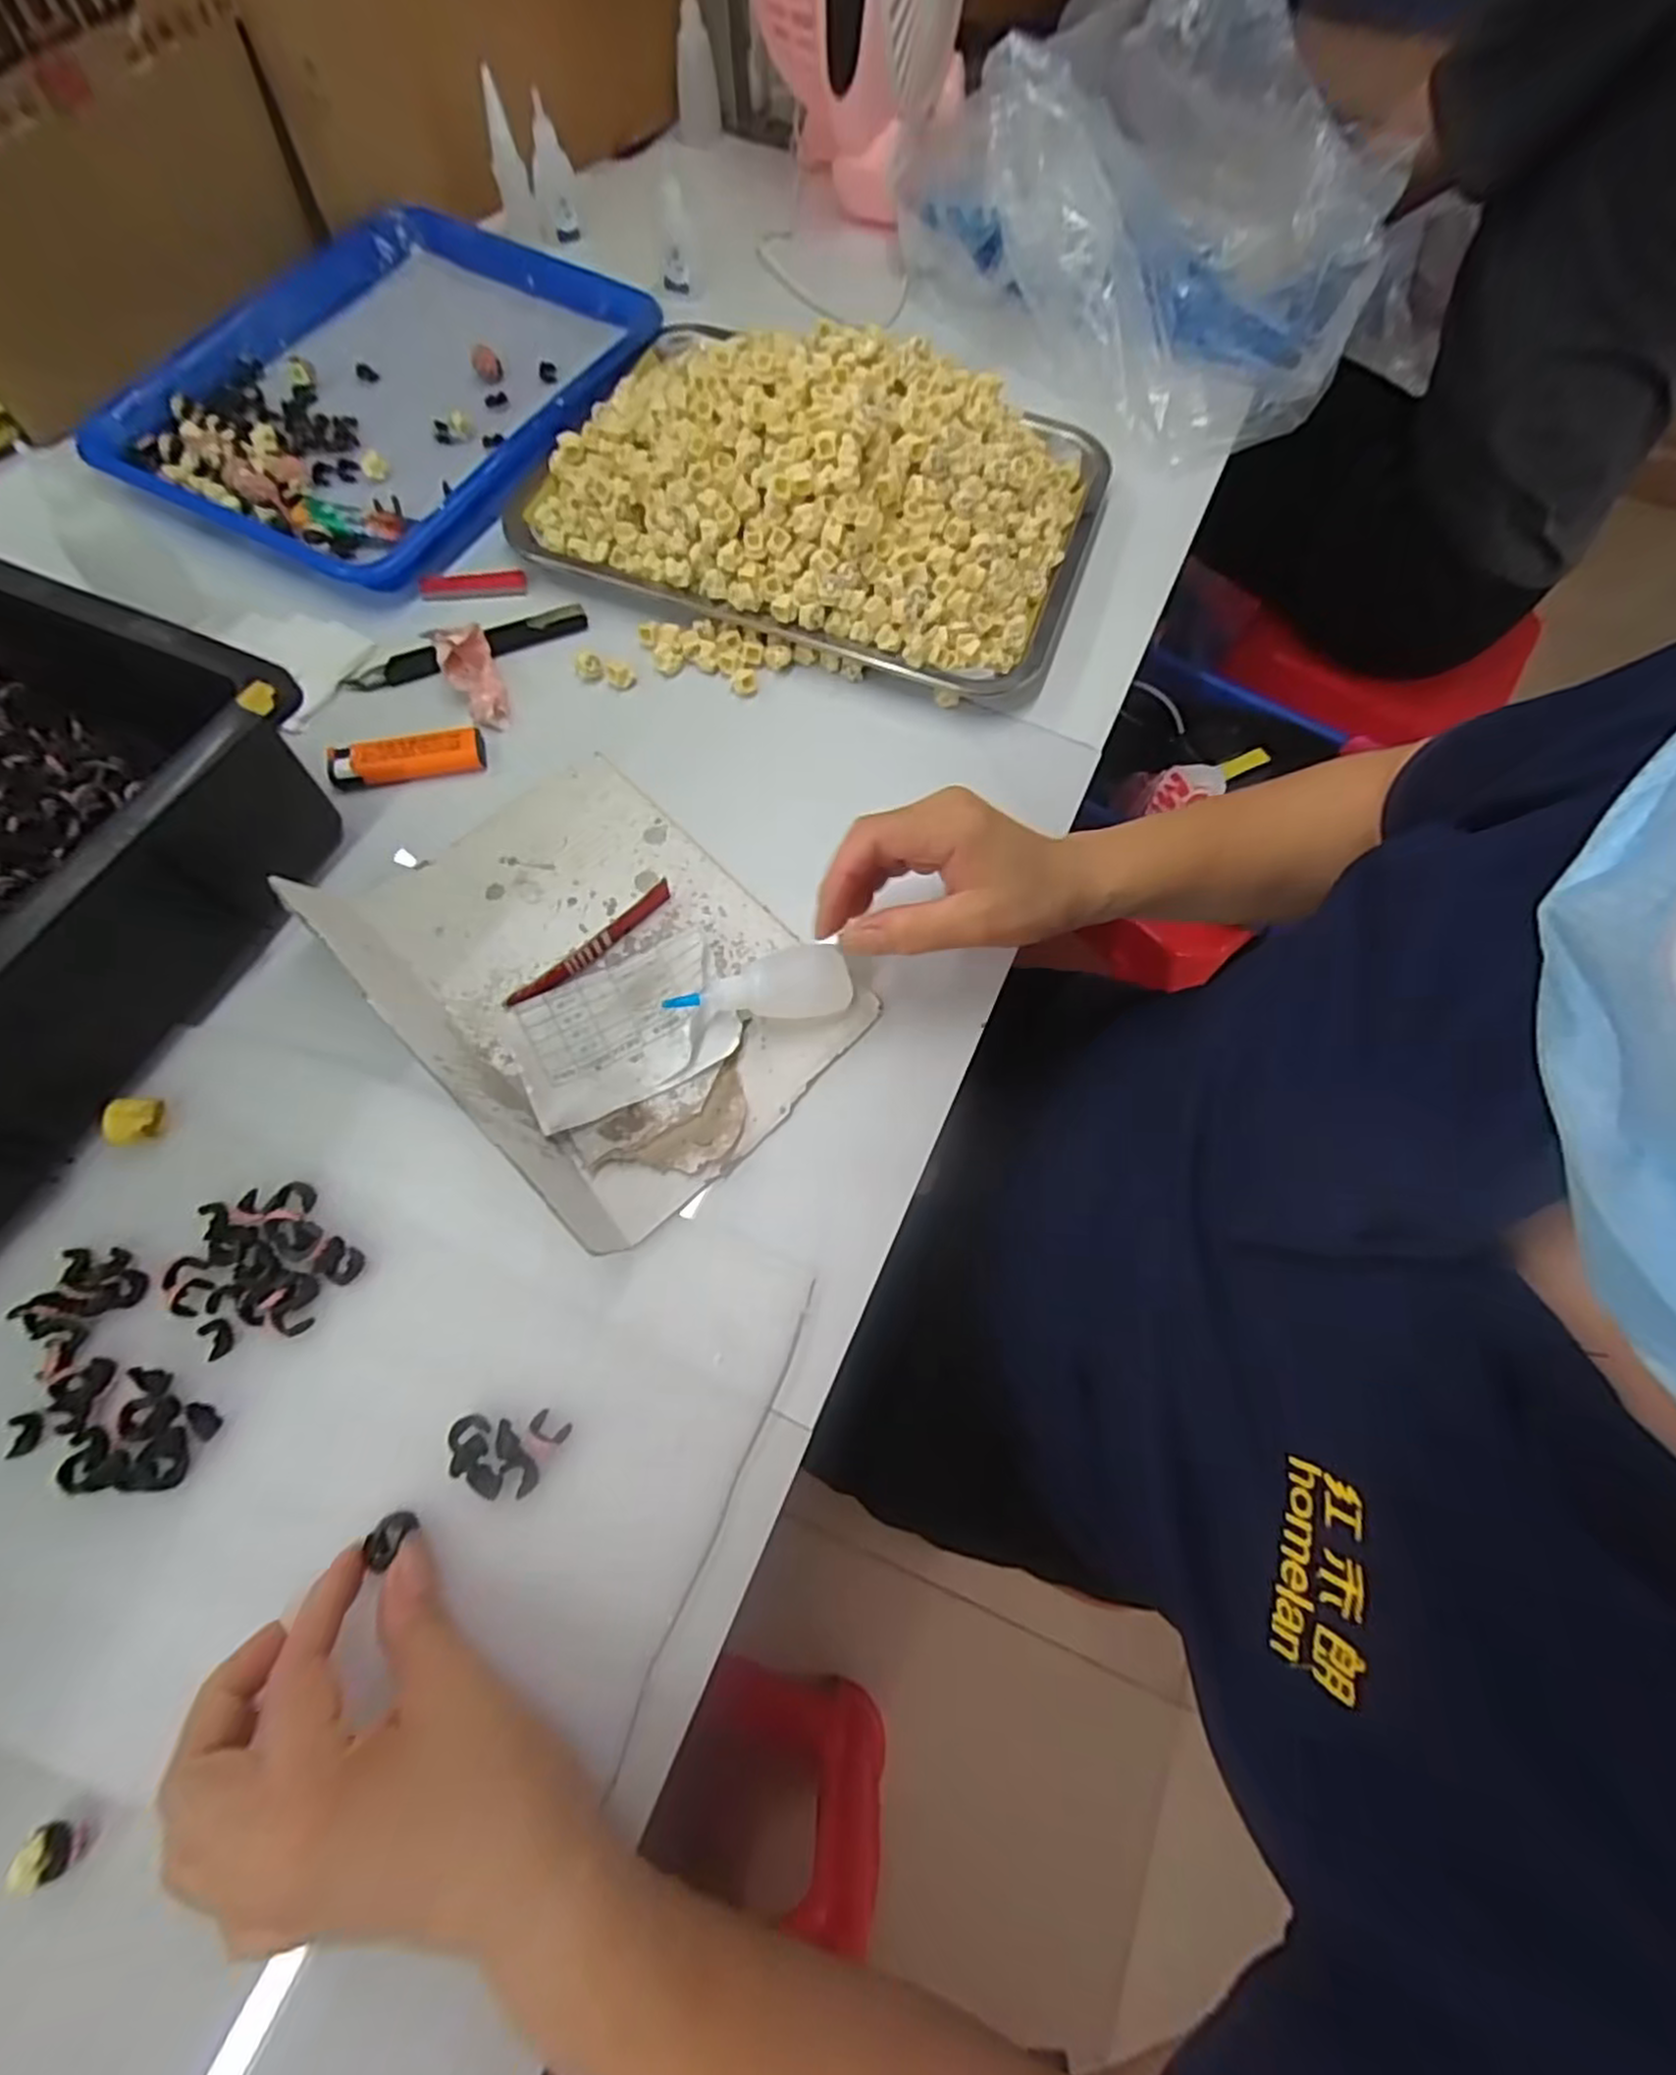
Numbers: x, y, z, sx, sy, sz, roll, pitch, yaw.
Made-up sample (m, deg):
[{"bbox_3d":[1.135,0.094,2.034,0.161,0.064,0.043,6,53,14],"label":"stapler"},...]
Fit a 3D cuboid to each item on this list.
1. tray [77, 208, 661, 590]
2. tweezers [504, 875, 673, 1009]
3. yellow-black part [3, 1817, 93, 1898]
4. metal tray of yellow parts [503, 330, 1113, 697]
[{"bbox_3d":[-0.313,-0.452,0.511,0.286,0.023,0.320,26,69,7],"label":"tray"},{"bbox_3d":[-0.124,-0.046,0.378,0.009,0.012,0.098,41,73,12],"label":"tweezers"},{"bbox_3d":[-0.264,0.272,0.248,0.015,0.011,0.017,-35,75,-14],"label":"yellow-black part"},{"bbox_3d":[-0.014,-0.361,0.463,0.353,0.079,0.252,18,70,4],"label":"metal tray of yellow parts"}]

